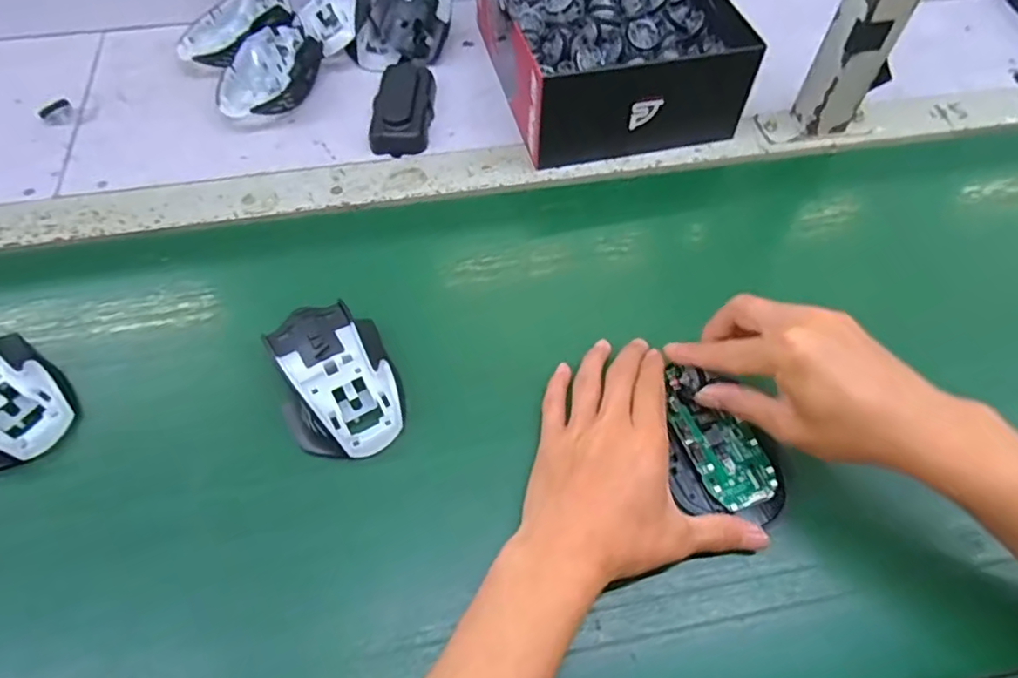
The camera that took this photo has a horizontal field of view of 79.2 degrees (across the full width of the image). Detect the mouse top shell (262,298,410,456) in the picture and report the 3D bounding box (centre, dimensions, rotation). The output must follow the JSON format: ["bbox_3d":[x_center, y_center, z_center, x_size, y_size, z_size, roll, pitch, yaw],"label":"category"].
[{"bbox_3d":[-0.114,0.024,0.402,0.074,0.042,0.112,-22,60,-14],"label":"mouse top shell"}]

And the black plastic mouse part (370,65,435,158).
[{"bbox_3d":[-0.096,-0.213,0.556,0.049,0.030,0.099,0,57,-1],"label":"black plastic mouse part"}]

